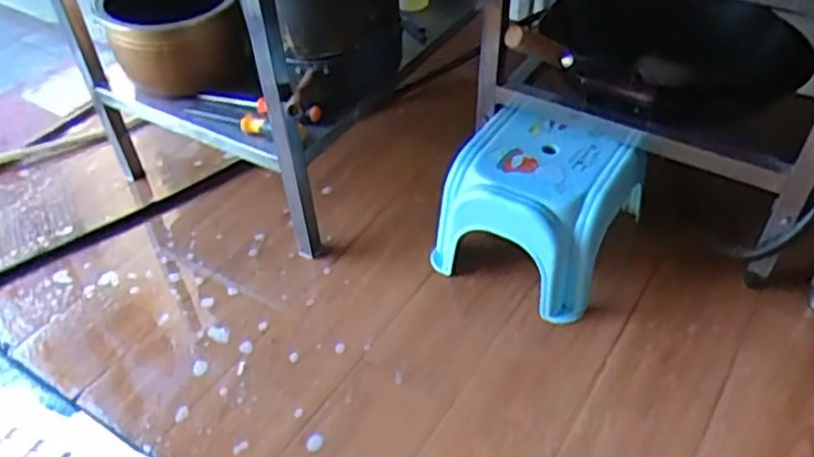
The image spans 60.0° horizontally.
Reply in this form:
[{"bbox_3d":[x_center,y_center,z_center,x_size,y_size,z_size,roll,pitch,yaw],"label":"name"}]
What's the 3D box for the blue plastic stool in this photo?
[{"bbox_3d":[0.206,-0.032,1.153,0.267,0.207,0.262,20,49,22],"label":"blue plastic stool"}]

